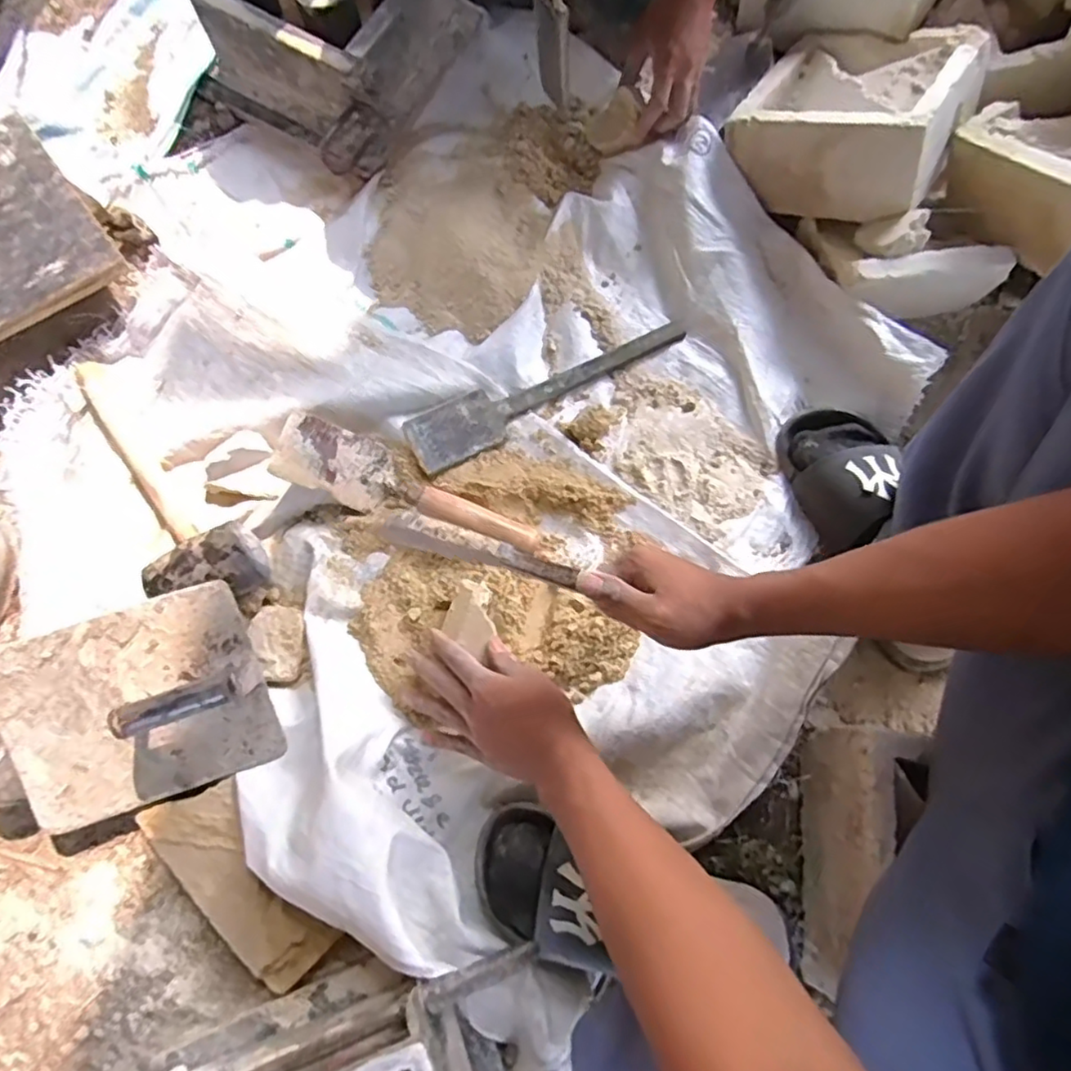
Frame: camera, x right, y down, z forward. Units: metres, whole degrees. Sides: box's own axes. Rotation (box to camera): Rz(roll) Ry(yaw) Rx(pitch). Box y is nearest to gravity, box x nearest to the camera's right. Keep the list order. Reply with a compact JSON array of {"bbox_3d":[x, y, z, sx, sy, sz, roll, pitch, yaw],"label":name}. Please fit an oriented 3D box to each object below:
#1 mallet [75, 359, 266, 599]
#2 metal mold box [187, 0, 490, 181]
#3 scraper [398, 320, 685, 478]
[{"bbox_3d":[-0.381,-0.048,0.610,0.096,0.050,0.306,-42,80,-9],"label":"mallet"},{"bbox_3d":[-0.235,-0.591,0.715,0.239,0.130,0.261,30,79,7],"label":"metal mold box"},{"bbox_3d":[0.017,-0.159,0.676,0.320,0.015,0.063,-26,78,-6],"label":"scraper"}]

